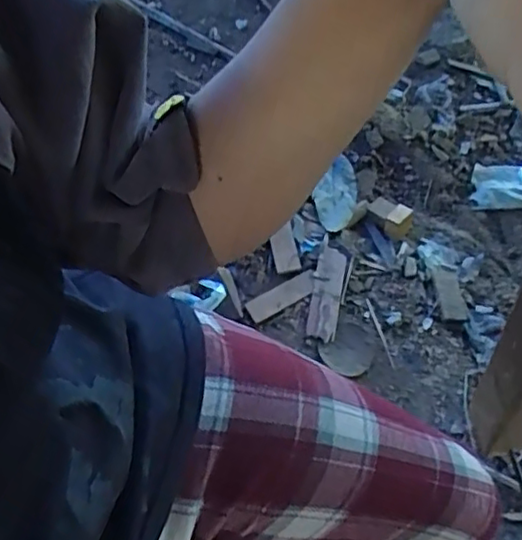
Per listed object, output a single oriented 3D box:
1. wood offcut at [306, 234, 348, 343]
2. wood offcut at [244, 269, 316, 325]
[{"bbox_3d":[0.120,0.032,1.163,0.052,0.021,0.190,11,66,5],"label":"wood offcut"},{"bbox_3d":[0.038,0.047,1.152,0.133,0.010,0.042,-27,68,-11],"label":"wood offcut"}]

